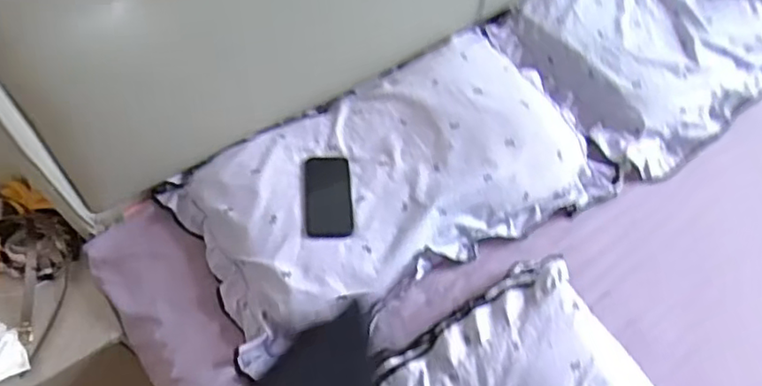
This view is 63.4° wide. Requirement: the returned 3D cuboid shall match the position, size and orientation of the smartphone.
[{"bbox_3d":[-0.093,0.005,1.087,0.081,0.008,0.163,-5,57,-3],"label":"smartphone"}]

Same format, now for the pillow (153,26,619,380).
[{"bbox_3d":[0.025,-0.032,1.152,0.767,0.122,0.428,-26,61,-16],"label":"pillow"}]

